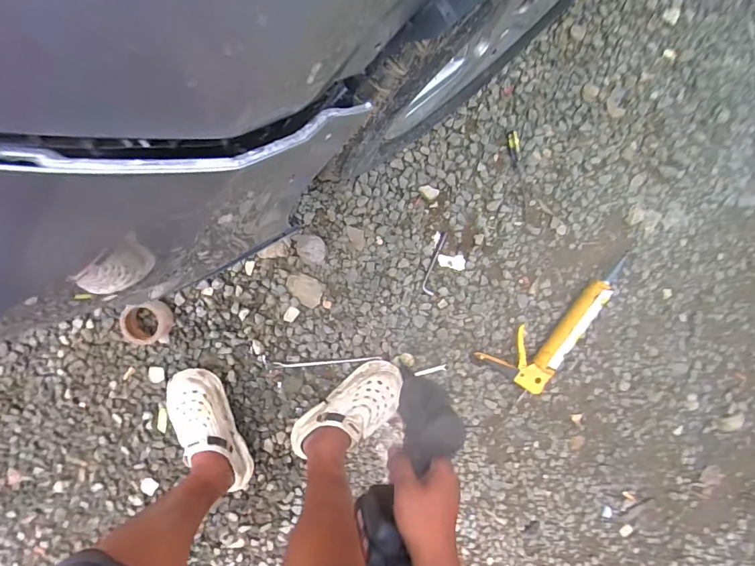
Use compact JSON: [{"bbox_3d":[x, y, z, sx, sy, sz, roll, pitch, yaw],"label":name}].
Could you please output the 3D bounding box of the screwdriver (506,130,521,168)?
[{"bbox_3d":[0.293,-0.287,0.928,0.024,0.019,0.075,-11,99,-2],"label":"screwdriver"}]

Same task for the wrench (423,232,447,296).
[{"bbox_3d":[0.127,-0.044,0.981,0.030,0.004,0.142,10,98,-5],"label":"wrench"}]

